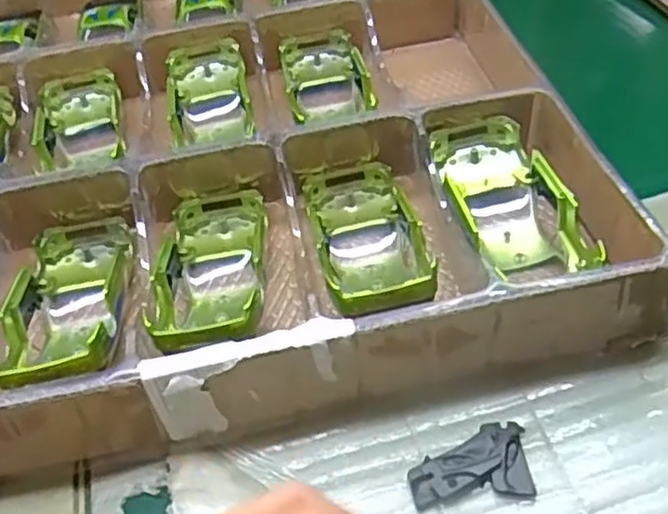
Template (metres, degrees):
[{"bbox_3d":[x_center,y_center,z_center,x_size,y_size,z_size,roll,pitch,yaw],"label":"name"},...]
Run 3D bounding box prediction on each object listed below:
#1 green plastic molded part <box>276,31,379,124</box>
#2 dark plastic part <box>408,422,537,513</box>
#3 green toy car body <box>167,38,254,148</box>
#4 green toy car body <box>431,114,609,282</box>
[{"bbox_3d":[-0.006,-0.127,0.509,0.057,0.024,0.079,-8,46,-1],"label":"green plastic molded part"},{"bbox_3d":[0.057,0.088,0.307,0.050,0.006,0.033,-7,46,0],"label":"dark plastic part"},{"bbox_3d":[-0.086,-0.113,0.497,0.050,0.030,0.099,-11,46,-4],"label":"green toy car body"},{"bbox_3d":[0.090,-0.031,0.388,0.057,0.030,0.118,-13,46,-6],"label":"green toy car body"}]

